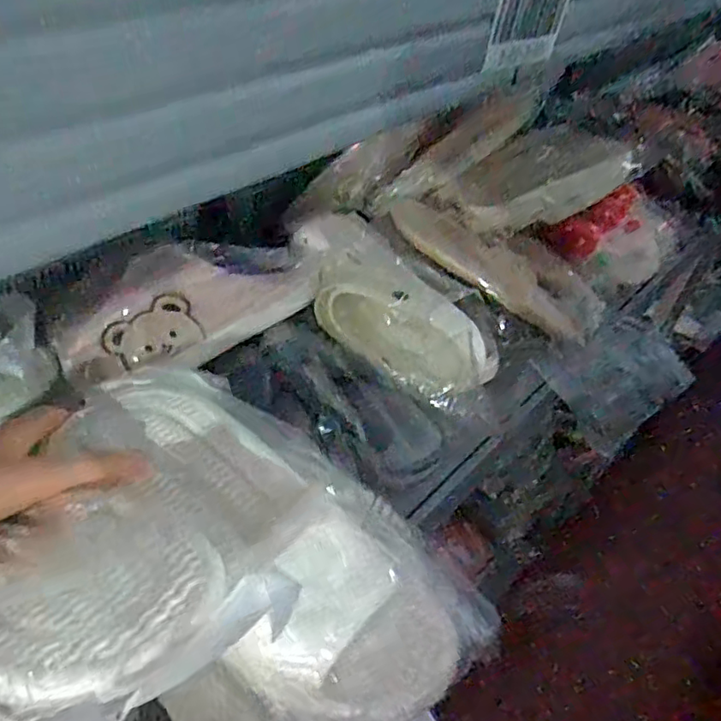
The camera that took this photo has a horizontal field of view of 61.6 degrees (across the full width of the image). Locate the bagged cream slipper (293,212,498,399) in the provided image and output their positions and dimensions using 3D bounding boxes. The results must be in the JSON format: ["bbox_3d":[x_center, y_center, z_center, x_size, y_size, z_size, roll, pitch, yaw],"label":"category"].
[{"bbox_3d":[0.025,-0.058,0.586,0.115,0.054,0.245,-32,68,-34],"label":"bagged cream slipper"}]

